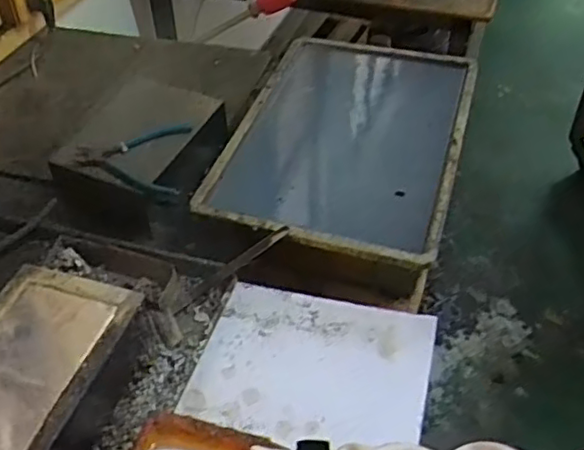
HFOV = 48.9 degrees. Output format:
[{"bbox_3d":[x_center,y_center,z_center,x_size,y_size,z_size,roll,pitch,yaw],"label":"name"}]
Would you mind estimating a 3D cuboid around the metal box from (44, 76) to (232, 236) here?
[{"bbox_3d":[-0.200,-0.097,0.868,0.168,0.094,0.205,12,46,14],"label":"metal box"}]

